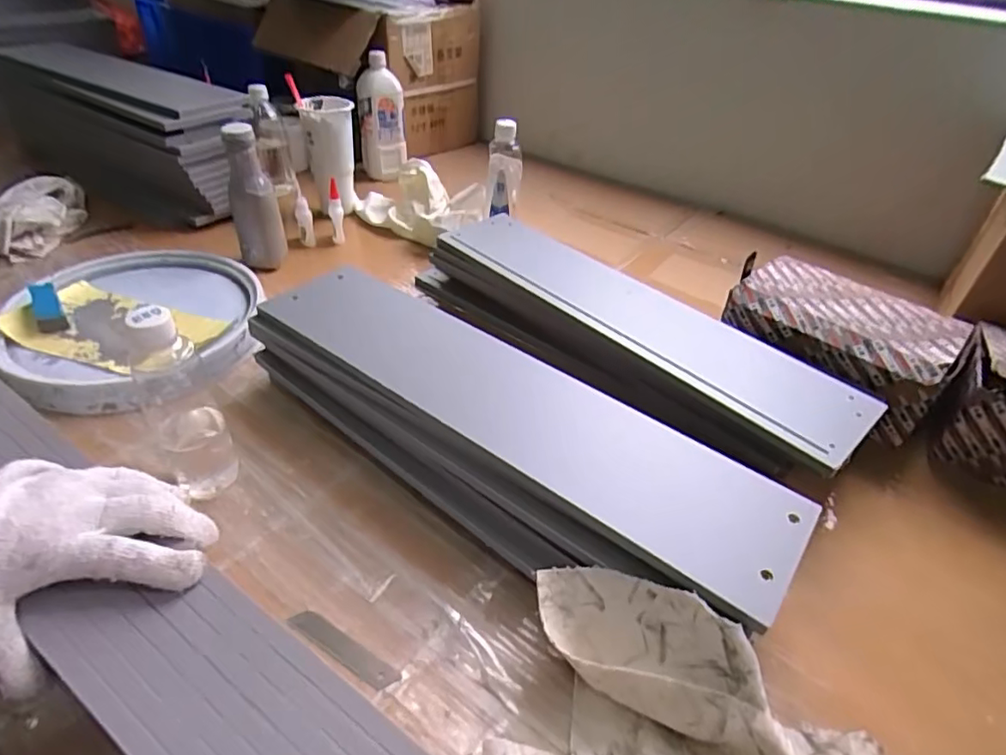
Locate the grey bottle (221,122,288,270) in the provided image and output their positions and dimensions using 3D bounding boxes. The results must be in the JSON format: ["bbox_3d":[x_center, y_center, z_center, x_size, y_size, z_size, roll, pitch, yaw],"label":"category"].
[{"bbox_3d":[-0.357,-0.255,0.826,0.059,0.185,0.067,-15,43,-24],"label":"grey bottle"}]

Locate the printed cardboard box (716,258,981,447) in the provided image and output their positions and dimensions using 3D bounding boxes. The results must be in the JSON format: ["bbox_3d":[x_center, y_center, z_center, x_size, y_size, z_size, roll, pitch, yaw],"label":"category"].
[{"bbox_3d":[0.403,-0.036,0.705,0.182,0.117,0.241,-20,45,-28],"label":"printed cardboard box"}]

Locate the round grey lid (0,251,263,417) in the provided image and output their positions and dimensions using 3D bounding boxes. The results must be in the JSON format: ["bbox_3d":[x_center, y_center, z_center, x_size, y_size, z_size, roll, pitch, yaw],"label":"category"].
[{"bbox_3d":[-0.460,-0.074,0.726,0.291,0.039,0.316,-11,41,-19],"label":"round grey lid"}]

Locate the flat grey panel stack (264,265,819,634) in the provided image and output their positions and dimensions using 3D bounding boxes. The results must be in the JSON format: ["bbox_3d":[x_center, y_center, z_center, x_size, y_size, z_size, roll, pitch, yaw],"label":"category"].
[{"bbox_3d":[-0.013,0.054,0.572,0.536,0.102,0.151,29,44,27],"label":"flat grey panel stack"}]

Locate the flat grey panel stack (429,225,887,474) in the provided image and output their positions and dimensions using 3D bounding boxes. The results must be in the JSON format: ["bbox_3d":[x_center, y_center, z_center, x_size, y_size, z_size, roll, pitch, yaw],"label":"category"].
[{"bbox_3d":[0.135,-0.062,0.731,0.135,0.089,0.574,-28,49,-35],"label":"flat grey panel stack"}]

